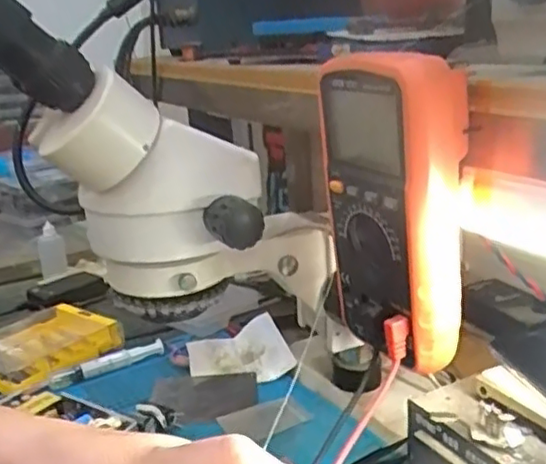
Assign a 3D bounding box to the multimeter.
[{"bbox_3d":[0.067,-0.013,0.388,0.043,0.173,0.090,-13,19,-29],"label":"multimeter"}]

